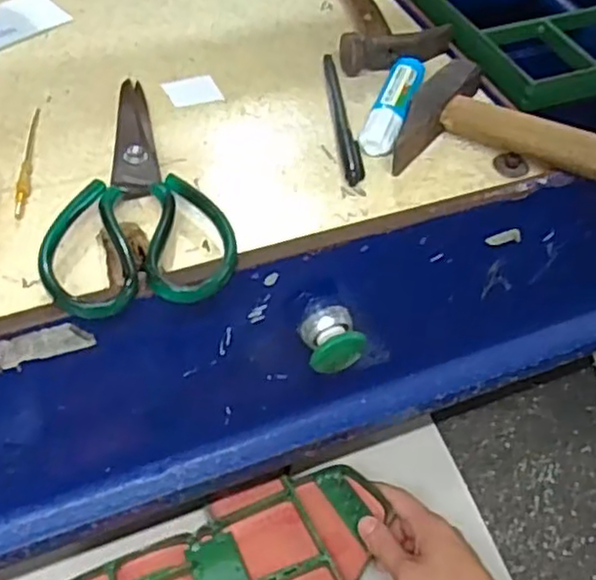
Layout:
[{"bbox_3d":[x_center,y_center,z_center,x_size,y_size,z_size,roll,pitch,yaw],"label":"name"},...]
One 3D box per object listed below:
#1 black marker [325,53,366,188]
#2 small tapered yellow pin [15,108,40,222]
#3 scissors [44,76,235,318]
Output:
[{"bbox_3d":[0.031,-0.123,0.493,0.014,0.007,0.141,-1,51,-5],"label":"black marker"},{"bbox_3d":[-0.170,-0.083,0.452,0.009,0.004,0.104,-2,51,-6],"label":"small tapered yellow pin"},{"bbox_3d":[-0.093,-0.069,0.433,0.099,0.019,0.203,-3,51,-7],"label":"scissors"}]

